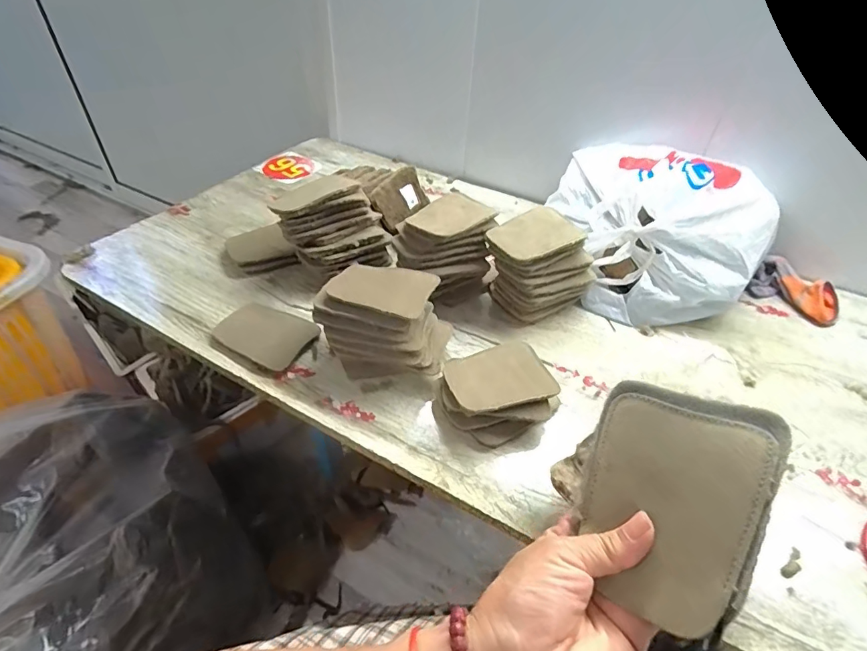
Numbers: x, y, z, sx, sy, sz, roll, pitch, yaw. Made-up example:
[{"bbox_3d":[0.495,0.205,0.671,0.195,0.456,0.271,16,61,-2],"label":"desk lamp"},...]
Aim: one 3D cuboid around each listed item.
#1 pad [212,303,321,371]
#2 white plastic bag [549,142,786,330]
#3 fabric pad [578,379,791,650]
[{"bbox_3d":[-0.209,0.007,0.588,0.113,0.012,0.081,26,49,16],"label":"pad"},{"bbox_3d":[0.328,-0.158,0.685,0.243,0.158,0.284,2,47,-5],"label":"white plastic bag"},{"bbox_3d":[0.130,0.095,0.262,0.091,0.010,0.122,9,68,44],"label":"fabric pad"}]

